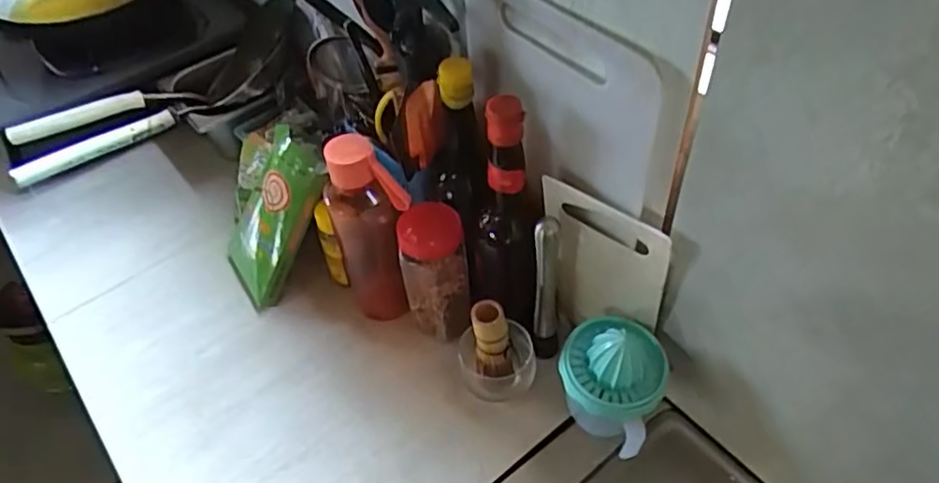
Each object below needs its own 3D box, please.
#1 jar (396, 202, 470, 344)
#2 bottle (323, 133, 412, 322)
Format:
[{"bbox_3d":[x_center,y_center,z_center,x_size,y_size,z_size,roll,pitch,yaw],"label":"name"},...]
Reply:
[{"bbox_3d":[-0.036,0.040,0.710,0.067,0.158,0.066,-2,49,2],"label":"jar"},{"bbox_3d":[-0.106,-0.014,0.718,0.070,0.232,0.080,-20,50,-13],"label":"bottle"}]

